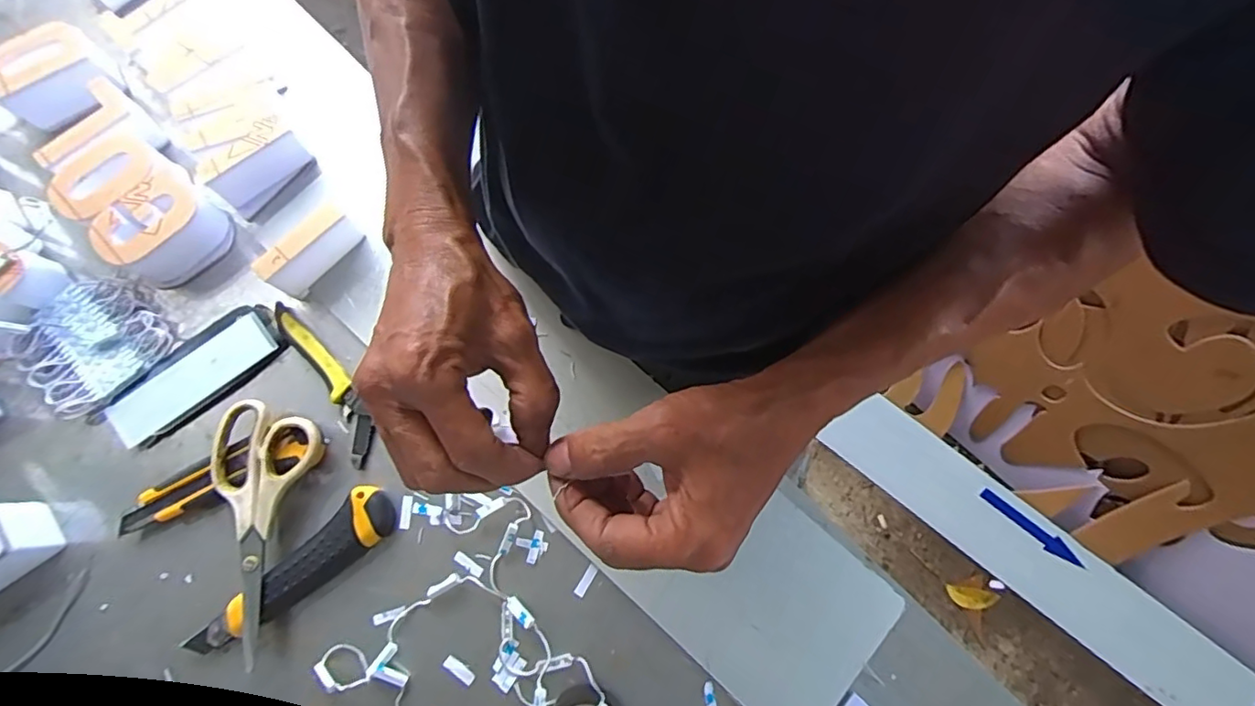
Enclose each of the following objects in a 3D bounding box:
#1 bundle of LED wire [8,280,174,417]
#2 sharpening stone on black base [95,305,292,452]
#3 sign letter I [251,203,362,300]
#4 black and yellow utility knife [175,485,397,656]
[{"bbox_3d":[-0.440,-0.007,0.476,0.097,0.023,0.099,44,79,10],"label":"bundle of LED wire"},{"bbox_3d":[-0.354,0.019,0.475,0.140,0.013,0.055,-39,79,-10],"label":"sharpening stone on black base"},{"bbox_3d":[-0.265,-0.085,0.485,0.026,0.046,0.078,42,79,9],"label":"sign letter I"},{"bbox_3d":[-0.249,0.168,0.437,0.168,0.020,0.037,-41,80,-10],"label":"black and yellow utility knife"}]

